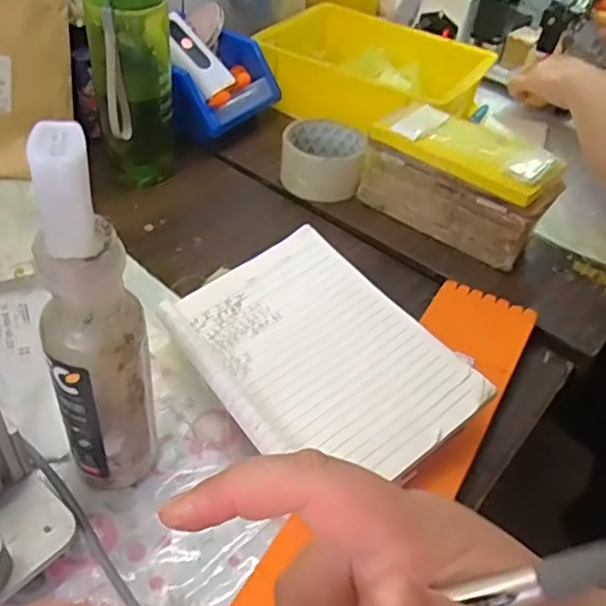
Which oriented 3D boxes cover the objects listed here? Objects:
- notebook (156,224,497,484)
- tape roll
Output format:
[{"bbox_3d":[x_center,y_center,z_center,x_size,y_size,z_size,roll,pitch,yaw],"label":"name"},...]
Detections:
[{"bbox_3d":[0.011,0.034,0.443,0.141,0.017,0.195,-32,60,-23],"label":"notebook"},{"bbox_3d":[0.019,-0.141,0.637,0.079,0.051,0.084,3,44,-3],"label":"tape roll"}]

